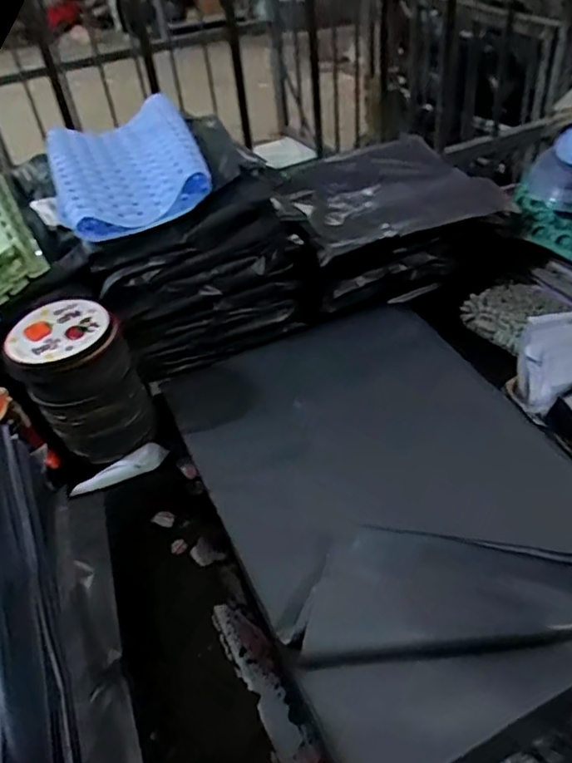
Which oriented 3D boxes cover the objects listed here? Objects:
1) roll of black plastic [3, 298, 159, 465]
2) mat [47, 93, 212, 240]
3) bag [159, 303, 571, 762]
[{"bbox_3d":[-0.270,0.005,0.808,0.136,0.185,0.127,-4,41,4],"label":"roll of black plastic"},{"bbox_3d":[-0.247,-0.342,0.919,0.217,0.062,0.362,-17,42,-11],"label":"mat"},{"bbox_3d":[0.128,0.104,0.716,0.407,0.058,0.559,-21,43,-15],"label":"bag"}]

